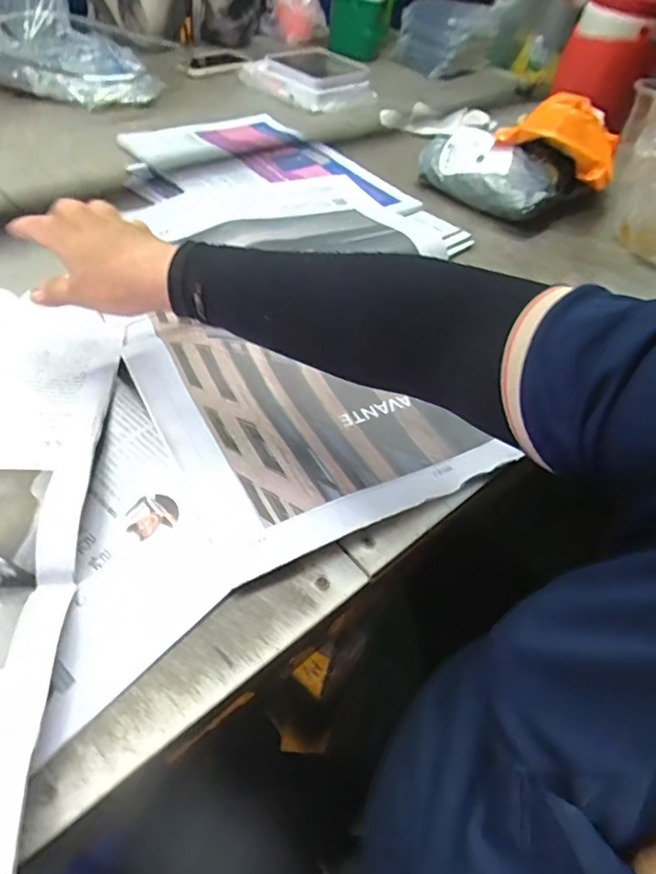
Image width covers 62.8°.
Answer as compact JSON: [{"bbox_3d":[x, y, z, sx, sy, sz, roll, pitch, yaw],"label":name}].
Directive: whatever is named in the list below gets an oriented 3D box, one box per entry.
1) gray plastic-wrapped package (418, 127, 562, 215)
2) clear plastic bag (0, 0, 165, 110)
[{"bbox_3d":[0.230,-0.384,0.778,0.196,0.064,0.110,32,53,20],"label":"gray plastic-wrapped package"},{"bbox_3d":[-0.465,-0.672,0.914,0.344,0.132,0.220,23,50,13],"label":"clear plastic bag"}]

